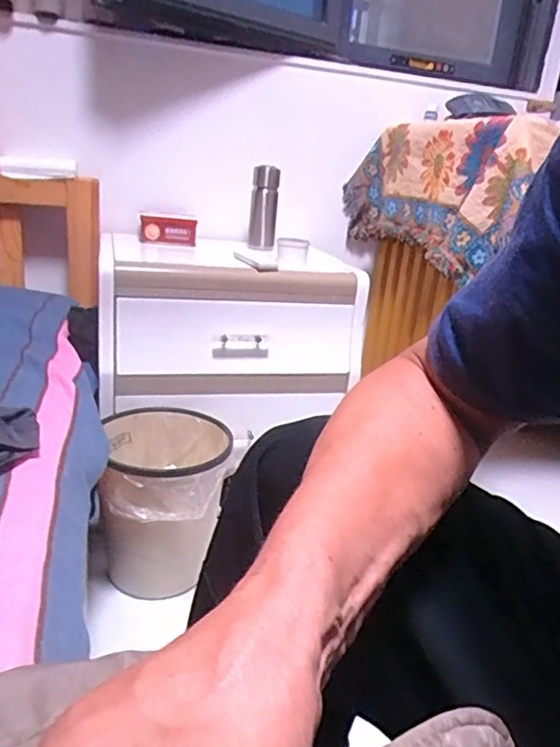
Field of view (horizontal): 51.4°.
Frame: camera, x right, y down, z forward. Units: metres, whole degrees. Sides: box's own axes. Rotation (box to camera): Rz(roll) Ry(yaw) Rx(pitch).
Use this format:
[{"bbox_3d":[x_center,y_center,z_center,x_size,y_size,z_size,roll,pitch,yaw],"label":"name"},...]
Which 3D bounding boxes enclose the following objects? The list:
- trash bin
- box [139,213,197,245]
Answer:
[{"bbox_3d":[-0.199,0.224,1.014,0.208,0.240,0.241,1,20,-13],"label":"trash bin"},{"bbox_3d":[-0.236,-0.306,1.231,0.124,0.058,0.025,-3,21,-23],"label":"box"}]

